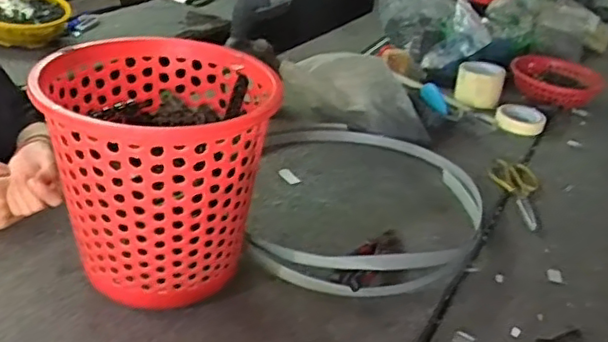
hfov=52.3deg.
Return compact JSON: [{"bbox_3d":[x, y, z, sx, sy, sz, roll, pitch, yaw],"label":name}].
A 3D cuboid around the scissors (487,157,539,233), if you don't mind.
[{"bbox_3d":[0.341,0.029,0.993,0.067,0.014,0.190,10,30,5],"label":"scissors"}]

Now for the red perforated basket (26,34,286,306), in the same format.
[{"bbox_3d":[-0.159,0.008,0.705,0.225,0.244,0.227,1,30,-10],"label":"red perforated basket"}]

